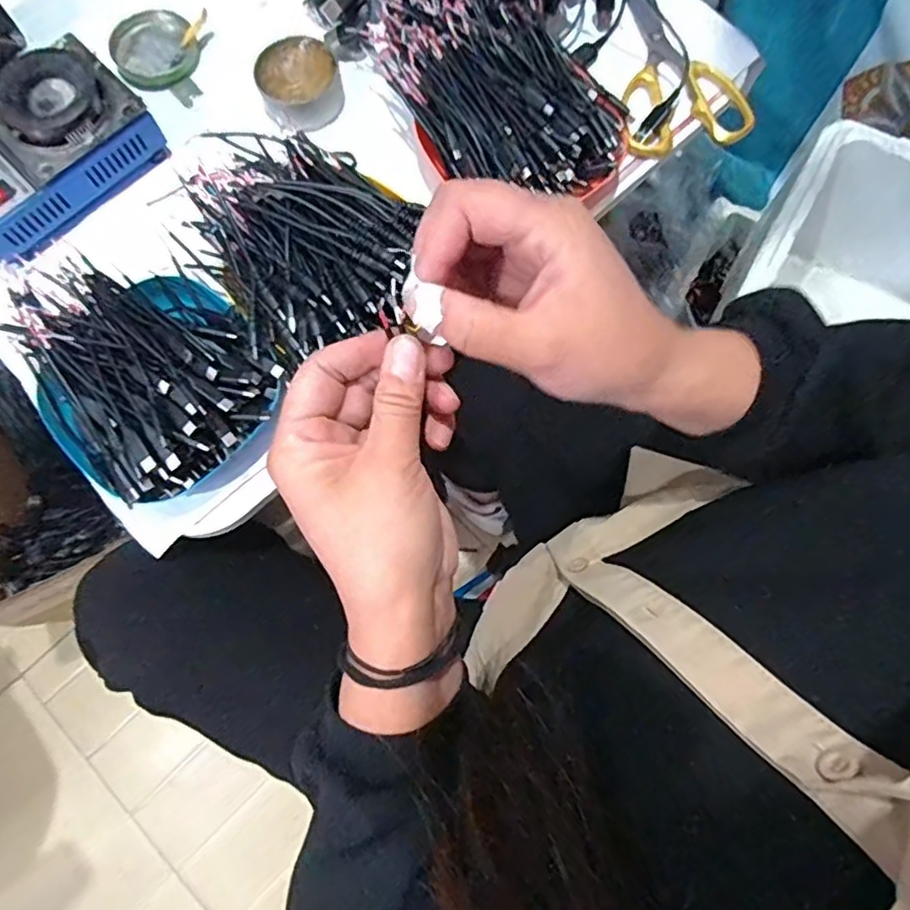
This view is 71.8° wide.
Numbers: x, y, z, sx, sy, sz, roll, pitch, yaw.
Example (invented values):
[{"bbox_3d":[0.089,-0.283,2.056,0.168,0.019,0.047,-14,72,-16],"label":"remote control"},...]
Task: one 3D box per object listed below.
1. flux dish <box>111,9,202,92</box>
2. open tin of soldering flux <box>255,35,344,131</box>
[{"bbox_3d":[-0.239,-0.325,0.501,0.064,0.013,0.059,-31,80,-8],"label":"flux dish"},{"bbox_3d":[-0.119,-0.286,0.486,0.059,0.027,0.066,-25,79,-7],"label":"open tin of soldering flux"}]

